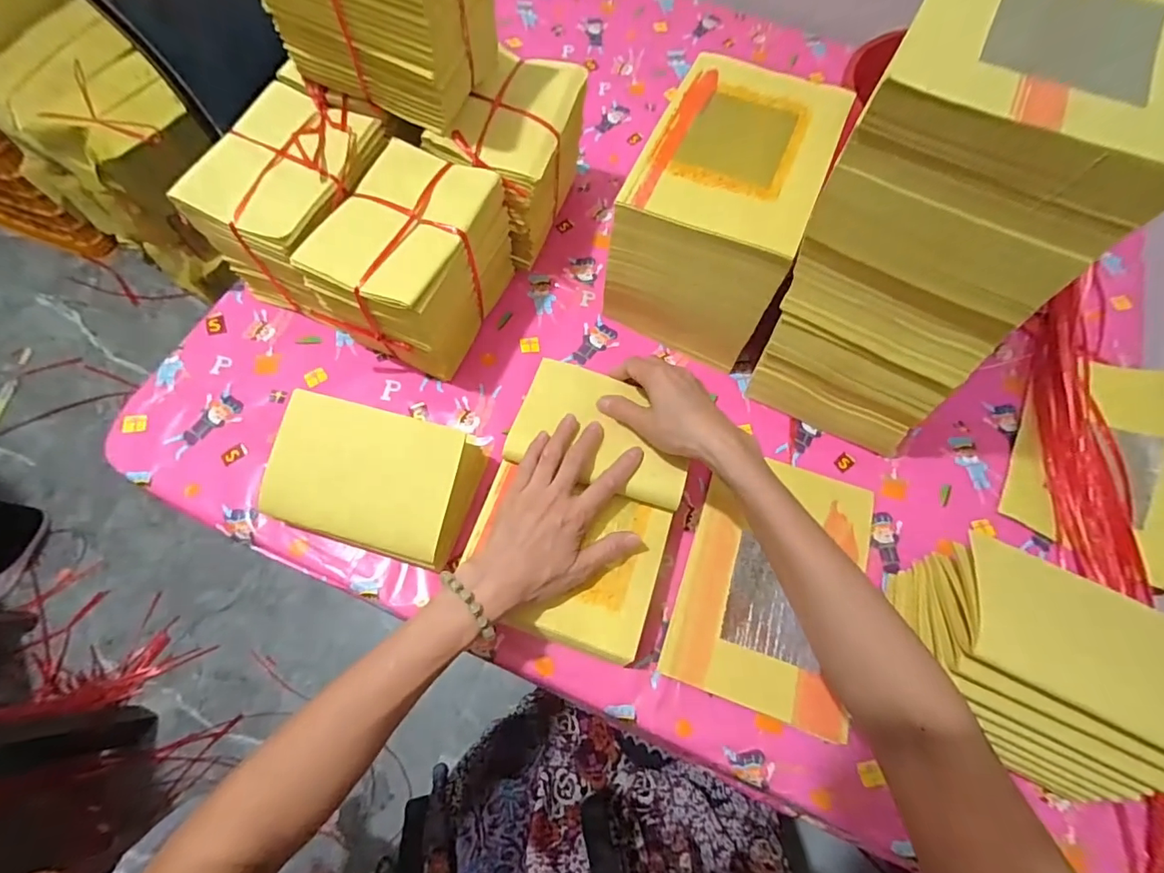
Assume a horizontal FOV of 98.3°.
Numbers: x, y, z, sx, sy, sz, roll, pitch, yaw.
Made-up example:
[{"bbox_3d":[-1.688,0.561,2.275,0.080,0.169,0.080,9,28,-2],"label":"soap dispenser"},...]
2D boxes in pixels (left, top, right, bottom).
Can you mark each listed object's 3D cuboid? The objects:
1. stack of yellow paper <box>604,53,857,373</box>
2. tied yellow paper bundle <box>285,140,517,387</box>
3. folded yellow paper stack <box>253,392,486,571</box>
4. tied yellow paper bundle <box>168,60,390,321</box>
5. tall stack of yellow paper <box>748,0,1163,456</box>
[{"bbox_3d":[0.140,-0.233,0.529,0.159,0.160,0.234,23,69,6],"label":"stack of yellow paper"},{"bbox_3d":[-0.164,-0.171,0.506,0.123,0.133,0.166,22,69,6],"label":"tied yellow paper bundle"},{"bbox_3d":[-0.188,0.035,0.456,0.167,0.076,0.121,15,68,3],"label":"folded yellow paper stack"},{"bbox_3d":[-0.275,-0.240,0.520,0.132,0.123,0.187,26,69,7],"label":"tied yellow paper bundle"},{"bbox_3d":[0.285,-0.171,0.431,0.188,0.315,0.217,26,69,7],"label":"tall stack of yellow paper"}]

